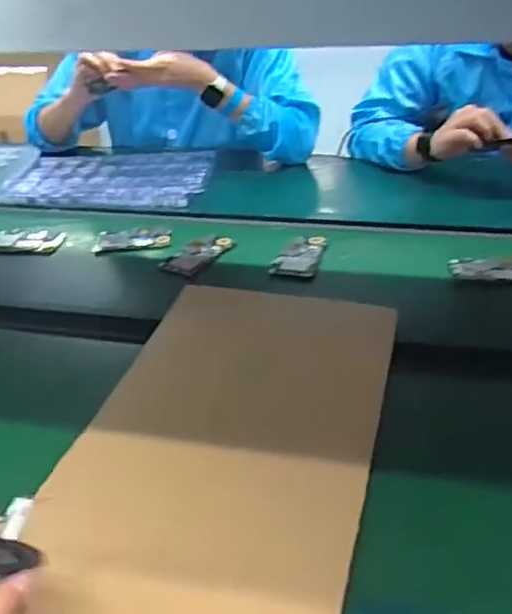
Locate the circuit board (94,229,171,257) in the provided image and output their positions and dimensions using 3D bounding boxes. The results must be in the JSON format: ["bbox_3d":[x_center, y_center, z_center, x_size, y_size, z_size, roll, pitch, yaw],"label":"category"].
[{"bbox_3d":[-0.204,-0.112,1.032,0.124,0.006,0.064,-3,40,3],"label":"circuit board"}]

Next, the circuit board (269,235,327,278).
[{"bbox_3d":[0.064,-0.080,0.946,0.069,0.007,0.122,5,35,13],"label":"circuit board"}]

